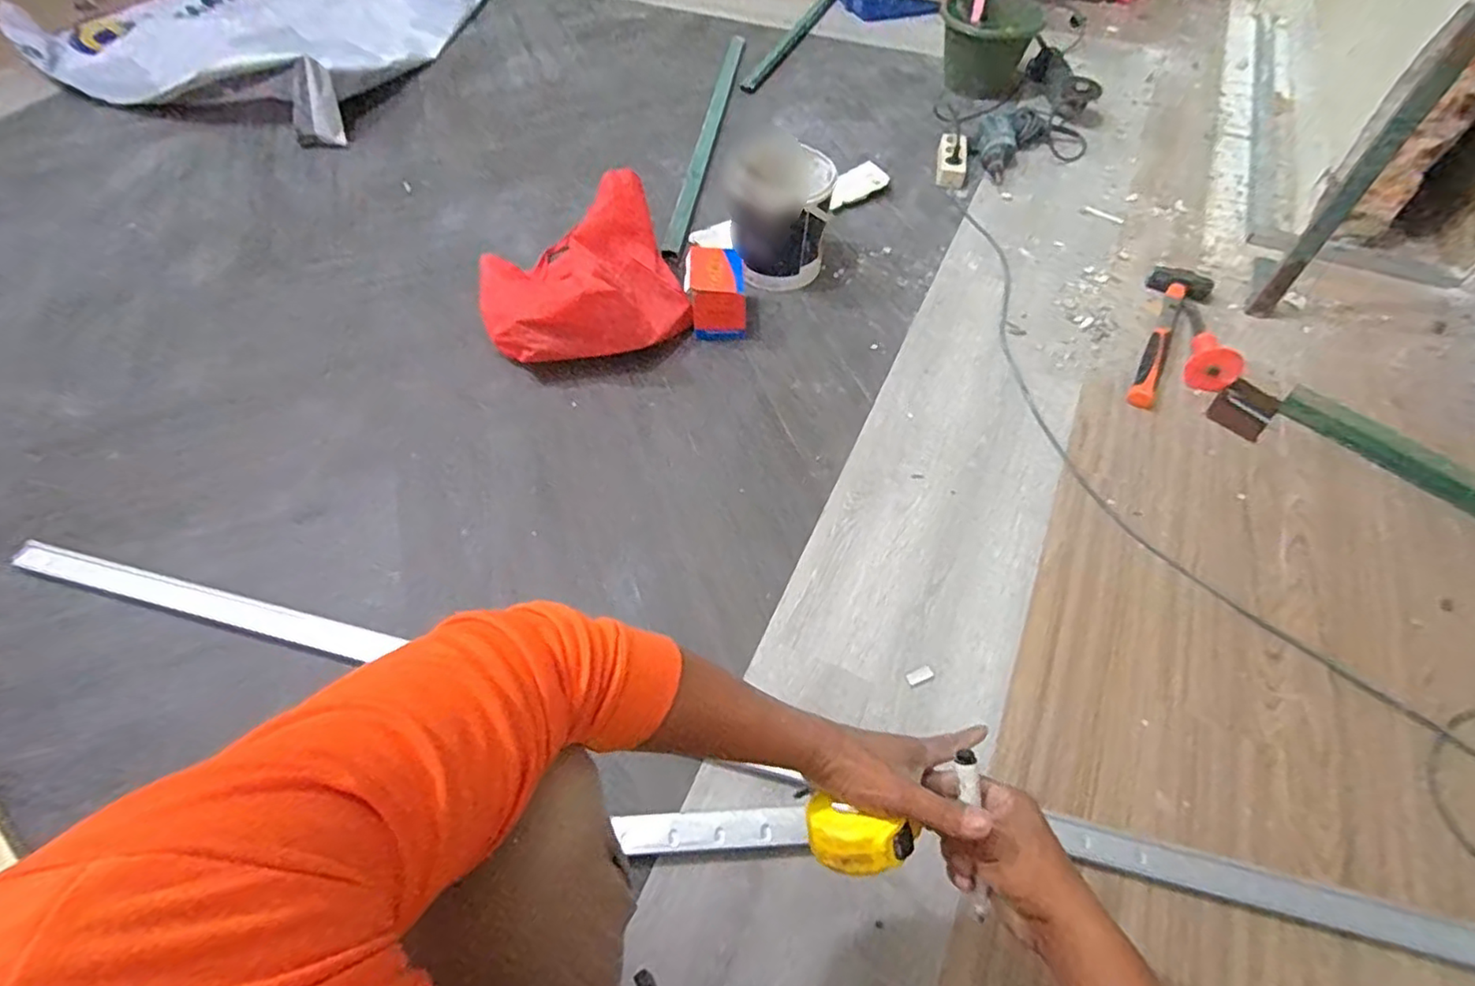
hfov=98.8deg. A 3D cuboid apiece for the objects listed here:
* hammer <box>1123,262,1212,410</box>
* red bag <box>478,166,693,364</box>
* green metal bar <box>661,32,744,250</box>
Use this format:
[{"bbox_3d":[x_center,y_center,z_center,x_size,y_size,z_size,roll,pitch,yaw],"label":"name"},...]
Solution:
[{"bbox_3d":[0.740,-0.285,1.107,0.104,0.036,0.349,29,64,19],"label":"hammer"},{"bbox_3d":[-0.284,-0.388,1.121,0.344,0.183,0.328,-14,59,-7],"label":"red bag"},{"bbox_3d":[-0.071,-0.880,1.532,0.045,0.033,0.949,6,59,6],"label":"green metal bar"}]

